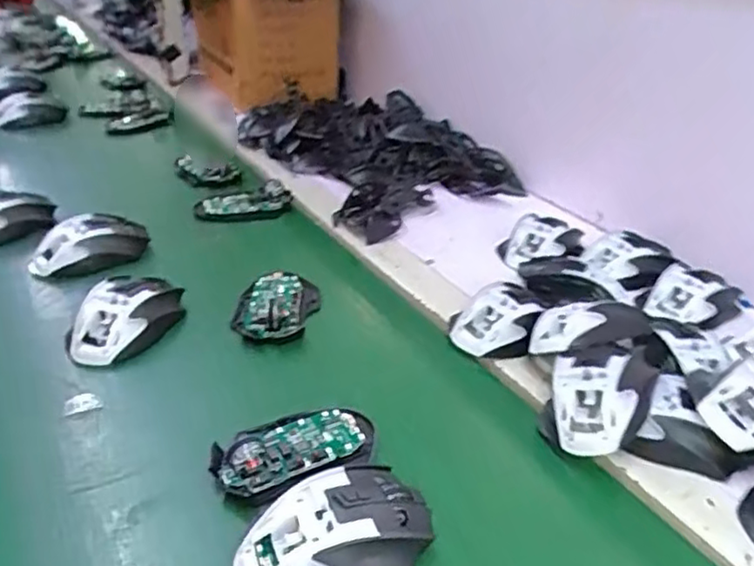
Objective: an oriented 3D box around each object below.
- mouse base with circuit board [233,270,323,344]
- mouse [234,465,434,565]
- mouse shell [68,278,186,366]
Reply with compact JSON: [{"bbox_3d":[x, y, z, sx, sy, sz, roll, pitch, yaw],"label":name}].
[{"bbox_3d":[-0.092,0.017,0.609,0.067,0.026,0.099,7,31,7],"label":"mouse base with circuit board"},{"bbox_3d":[-0.023,0.149,0.382,0.111,0.036,0.067,-16,35,-27],"label":"mouse"},{"bbox_3d":[-0.216,0.030,0.563,0.055,0.043,0.096,12,32,16],"label":"mouse shell"}]

